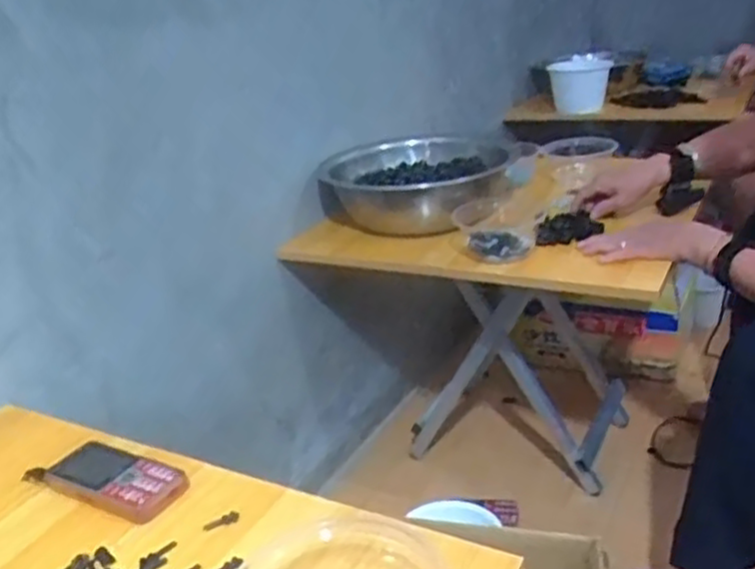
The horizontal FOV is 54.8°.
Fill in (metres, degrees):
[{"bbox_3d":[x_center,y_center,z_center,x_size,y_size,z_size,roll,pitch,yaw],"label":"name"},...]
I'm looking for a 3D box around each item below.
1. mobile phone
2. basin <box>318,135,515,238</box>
[{"bbox_3d":[-0.238,0.171,0.653,0.135,0.019,0.063,9,27,31],"label":"mobile phone"},{"bbox_3d":[0.053,-0.174,1.305,0.319,0.115,0.323,-5,23,2],"label":"basin"}]

